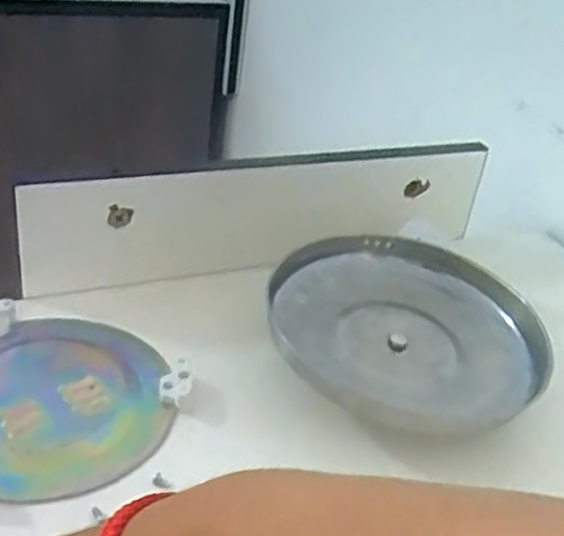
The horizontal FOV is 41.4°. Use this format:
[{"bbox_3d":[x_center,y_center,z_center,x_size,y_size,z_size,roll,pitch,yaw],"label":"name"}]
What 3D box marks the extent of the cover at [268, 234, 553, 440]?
[{"bbox_3d":[0.088,0.041,0.523,0.168,0.017,0.182,3,45,-3],"label":"cover"}]

